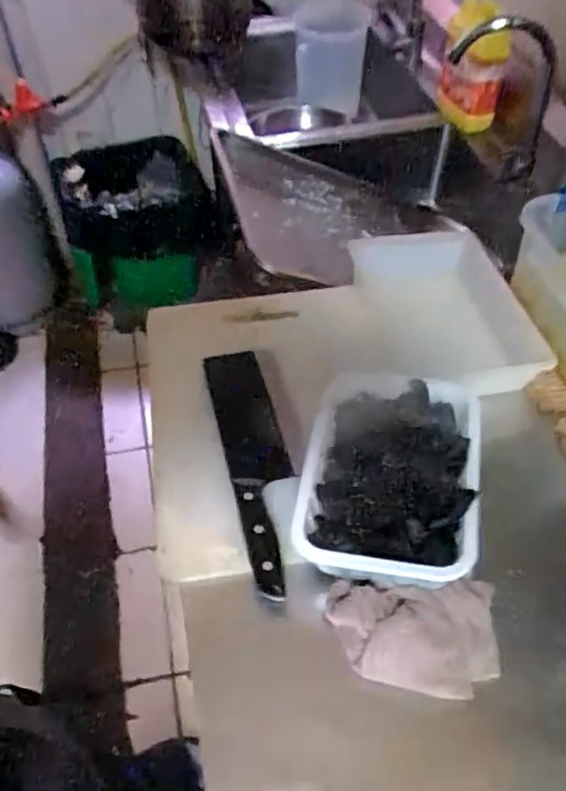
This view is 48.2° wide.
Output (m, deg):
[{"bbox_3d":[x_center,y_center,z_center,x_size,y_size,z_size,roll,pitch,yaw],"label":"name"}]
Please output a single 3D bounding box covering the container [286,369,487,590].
[{"bbox_3d":[0.100,0.077,0.598,0.155,0.075,0.214,9,53,8],"label":"container"}]

